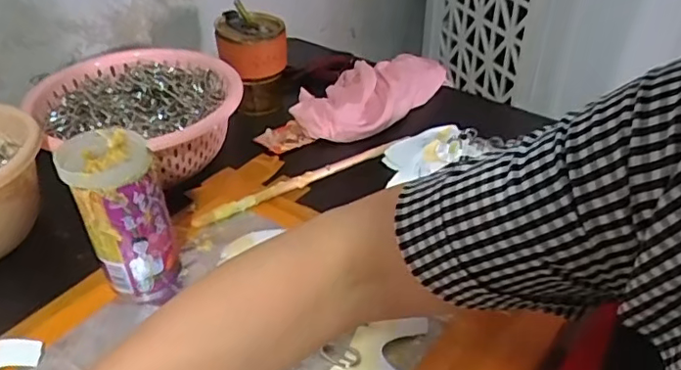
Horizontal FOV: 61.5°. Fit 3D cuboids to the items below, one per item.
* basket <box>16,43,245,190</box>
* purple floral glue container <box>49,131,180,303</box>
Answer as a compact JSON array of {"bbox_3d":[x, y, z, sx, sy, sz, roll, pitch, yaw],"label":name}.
[{"bbox_3d":[-0.222,-0.069,0.636,0.222,0.090,0.184,-6,37,-8],"label":"basket"},{"bbox_3d":[-0.181,0.027,0.477,0.069,0.133,0.067,-20,41,-25],"label":"purple floral glue container"}]

